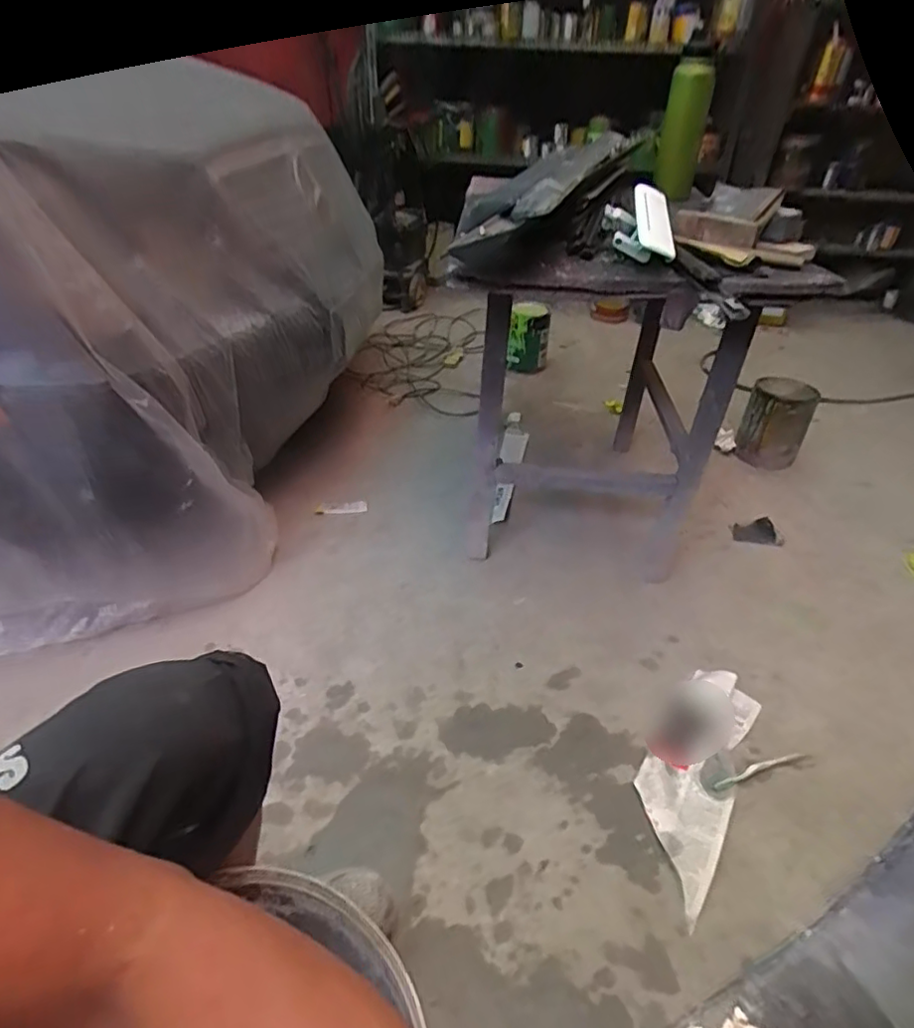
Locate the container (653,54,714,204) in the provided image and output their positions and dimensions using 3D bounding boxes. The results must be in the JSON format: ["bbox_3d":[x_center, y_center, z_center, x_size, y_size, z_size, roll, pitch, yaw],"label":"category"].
[{"bbox_3d":[0.481,-0.813,1.283,0.090,0.247,0.084,15,37,13],"label":"container"}]

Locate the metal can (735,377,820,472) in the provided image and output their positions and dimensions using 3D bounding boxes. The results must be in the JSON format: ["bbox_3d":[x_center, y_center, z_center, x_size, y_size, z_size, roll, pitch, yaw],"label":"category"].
[{"bbox_3d":[0.873,-0.241,1.664,0.169,0.216,0.158,24,40,24],"label":"metal can"}]

